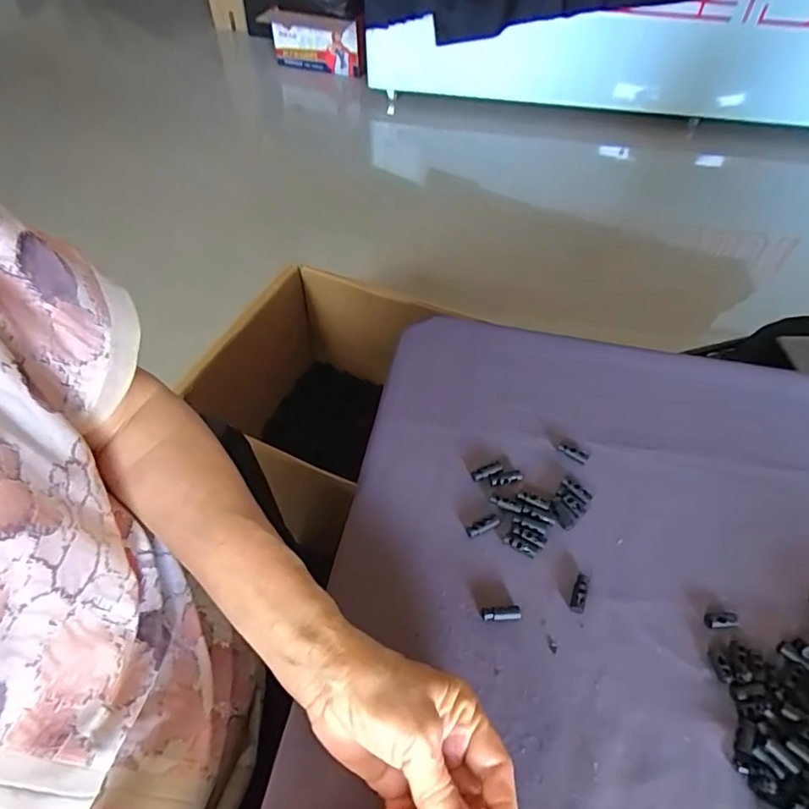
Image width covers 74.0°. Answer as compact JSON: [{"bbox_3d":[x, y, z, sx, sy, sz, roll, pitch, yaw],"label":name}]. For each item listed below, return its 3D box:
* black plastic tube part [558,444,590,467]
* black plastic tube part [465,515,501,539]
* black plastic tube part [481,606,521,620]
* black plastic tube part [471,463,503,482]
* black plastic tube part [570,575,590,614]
[{"bbox_3d":[0.133,0.038,0.425,0.024,0.006,0.010,27,55,17],"label":"black plastic tube part"},{"bbox_3d":[0.057,0.087,0.385,0.026,0.005,0.009,-20,56,-19],"label":"black plastic tube part"},{"bbox_3d":[0.063,0.137,0.350,0.025,0.007,0.008,0,52,-4],"label":"black plastic tube part"},{"bbox_3d":[0.063,0.051,0.412,0.025,0.005,0.008,-17,55,-16],"label":"black plastic tube part"},{"bbox_3d":[0.117,0.125,0.356,0.009,0.006,0.026,21,53,12],"label":"black plastic tube part"}]

